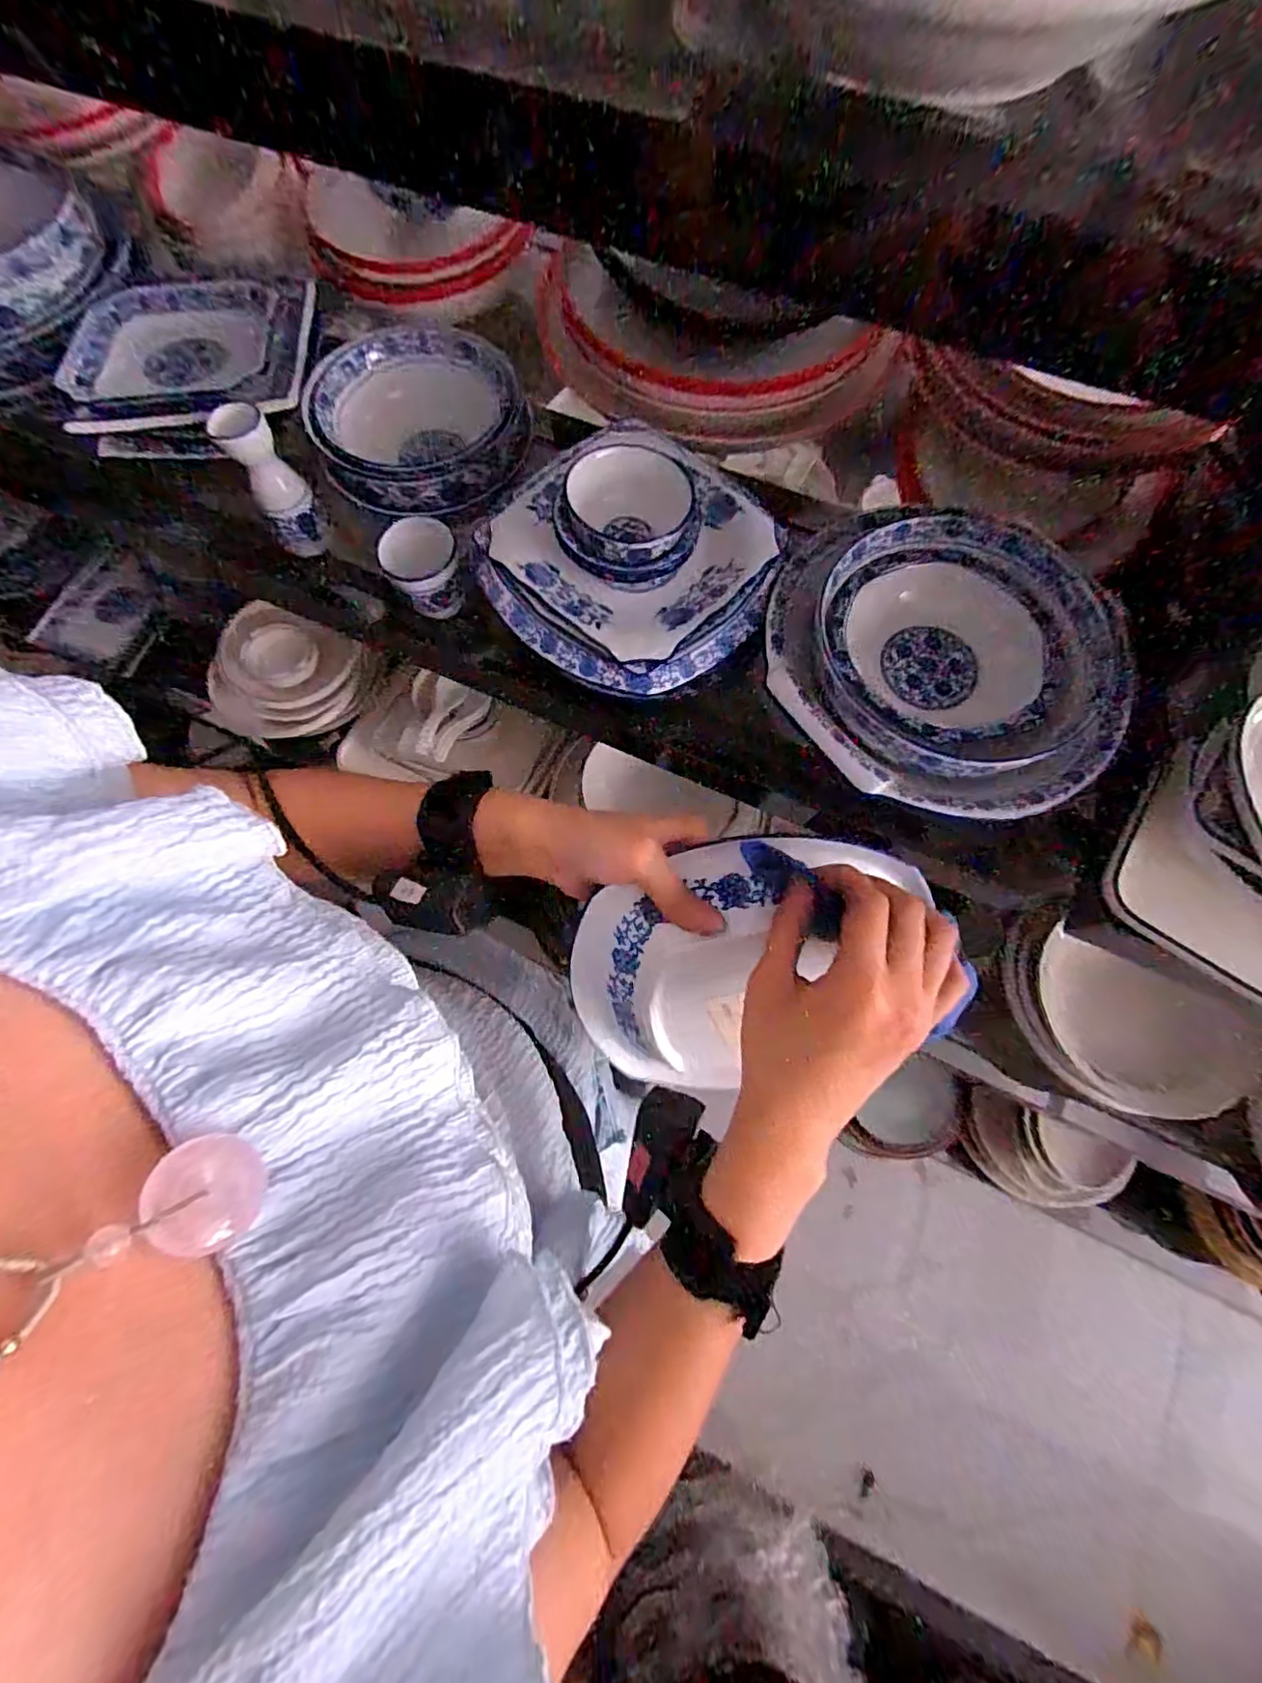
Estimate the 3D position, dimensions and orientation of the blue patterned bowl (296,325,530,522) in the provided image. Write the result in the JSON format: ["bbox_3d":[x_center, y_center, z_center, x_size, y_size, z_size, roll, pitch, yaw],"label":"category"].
[{"bbox_3d":[-0.206,-0.396,0.579,0.174,0.073,0.185,0,77,-1],"label":"blue patterned bowl"}]

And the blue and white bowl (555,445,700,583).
[{"bbox_3d":[-0.006,-0.253,0.470,0.104,0.051,0.107,0,77,-1],"label":"blue and white bowl"}]

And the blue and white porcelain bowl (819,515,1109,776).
[{"bbox_3d":[0.269,-0.161,0.505,0.216,0.051,0.213,0,77,-1],"label":"blue and white porcelain bowl"}]

